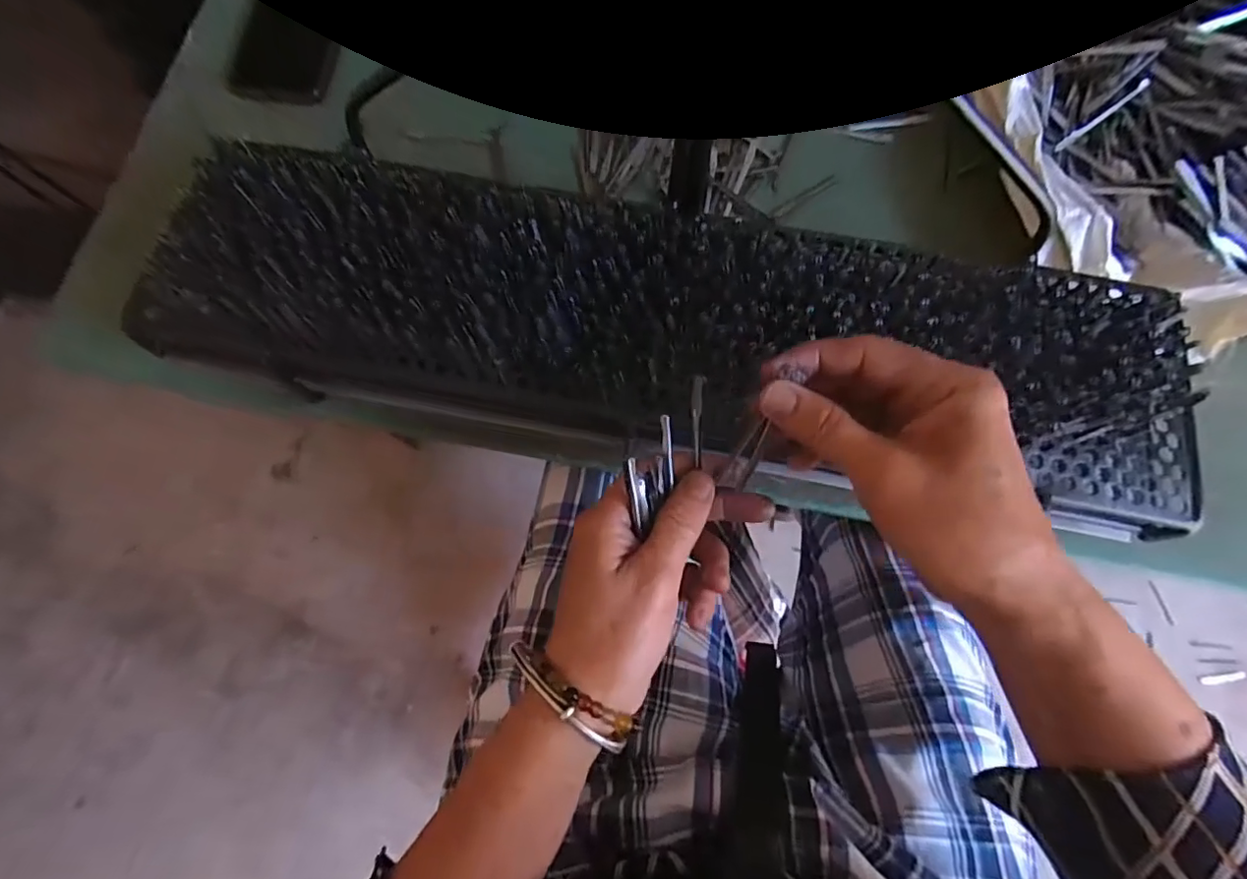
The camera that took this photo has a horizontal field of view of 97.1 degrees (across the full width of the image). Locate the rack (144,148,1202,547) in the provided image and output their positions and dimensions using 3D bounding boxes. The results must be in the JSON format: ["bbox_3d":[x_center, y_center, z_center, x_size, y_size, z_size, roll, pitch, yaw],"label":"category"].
[{"bbox_3d":[0.018,-0.061,0.322,0.578,0.054,0.148,10,76,3],"label":"rack"}]

